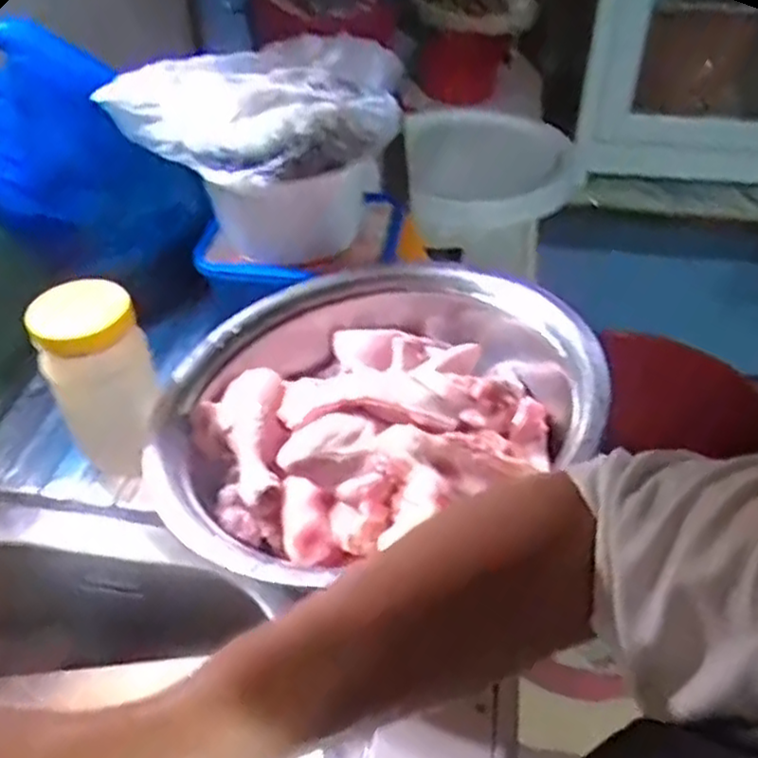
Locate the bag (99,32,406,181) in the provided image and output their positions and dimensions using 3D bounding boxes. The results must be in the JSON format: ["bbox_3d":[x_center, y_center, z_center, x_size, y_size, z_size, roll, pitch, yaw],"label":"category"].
[{"bbox_3d":[-0.110,-0.260,0.681,0.237,0.070,0.174,18,46,19],"label":"bag"}]

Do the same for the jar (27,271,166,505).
[{"bbox_3d":[-0.216,0.011,0.580,0.073,0.175,0.061,-21,46,-21],"label":"jar"}]

